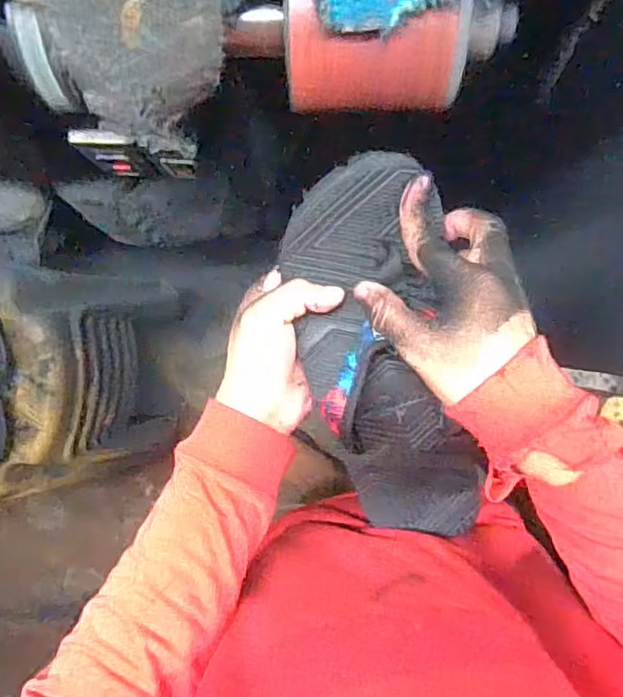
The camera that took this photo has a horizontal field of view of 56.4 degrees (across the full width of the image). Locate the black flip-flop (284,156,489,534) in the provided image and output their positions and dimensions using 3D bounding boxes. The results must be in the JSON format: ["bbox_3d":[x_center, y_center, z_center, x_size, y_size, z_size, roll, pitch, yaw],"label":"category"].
[{"bbox_3d":[0.046,0.018,0.385,0.095,0.040,0.267,-15,107,1],"label":"black flip-flop"}]

